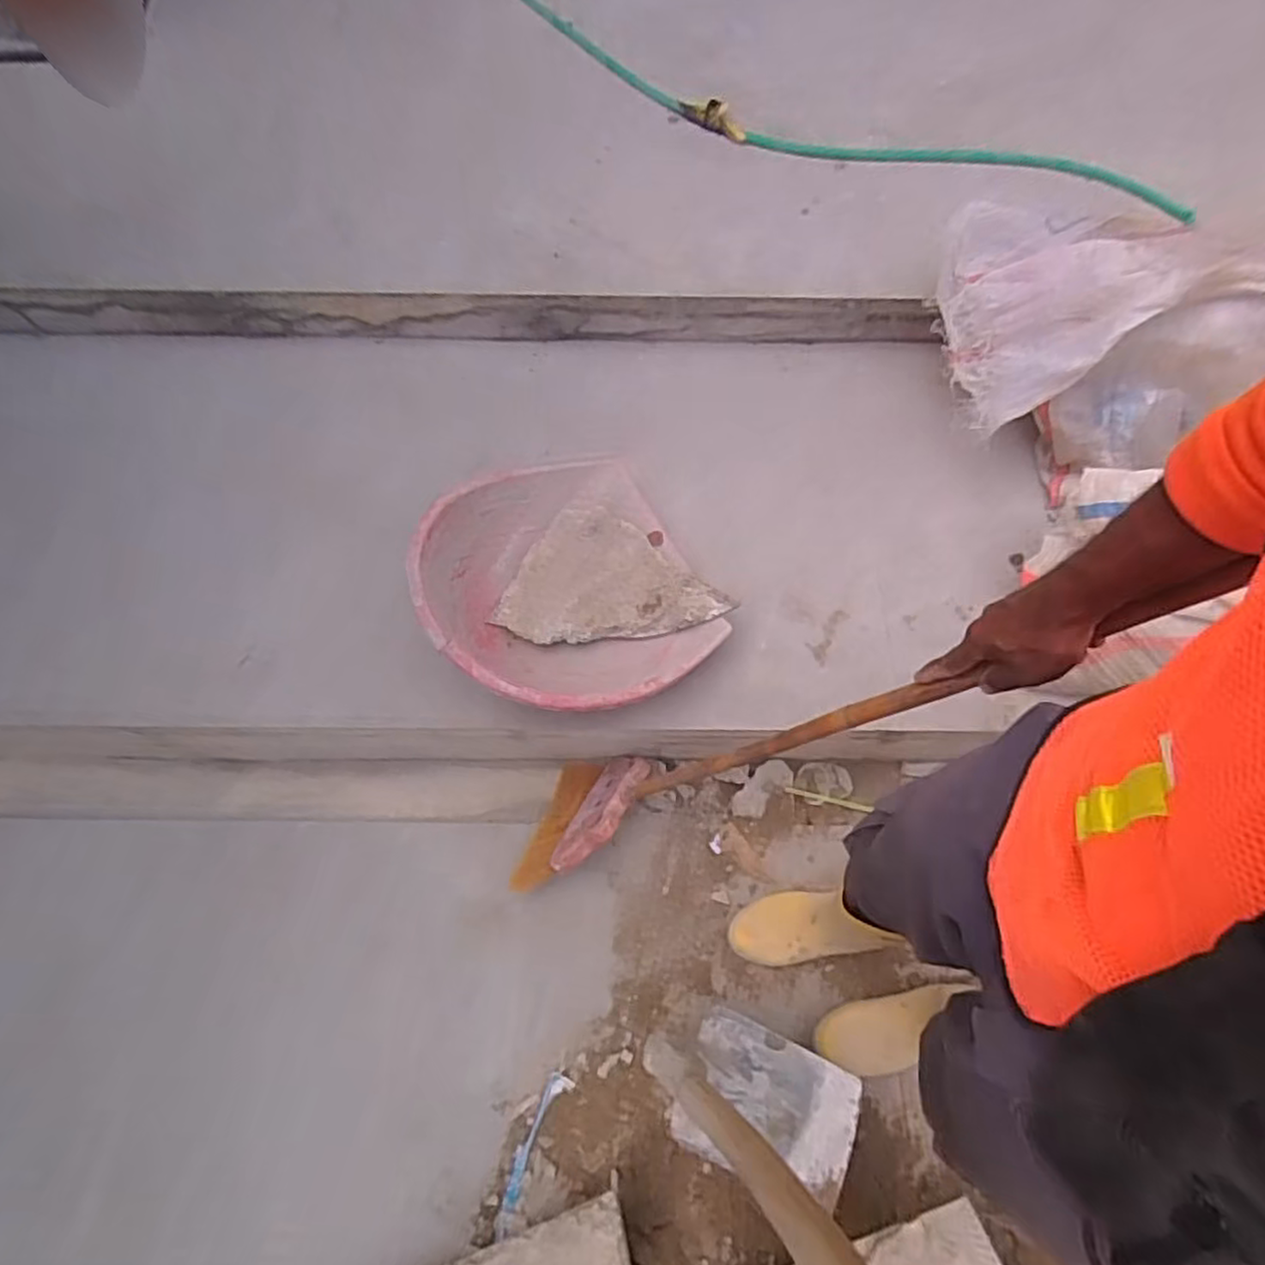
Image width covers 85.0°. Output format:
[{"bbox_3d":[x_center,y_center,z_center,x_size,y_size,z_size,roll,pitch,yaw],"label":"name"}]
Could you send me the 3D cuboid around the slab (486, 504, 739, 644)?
[{"bbox_3d":[-0.036,-0.047,1.096,0.305,0.079,0.237,33,76,8],"label":"slab"}]

